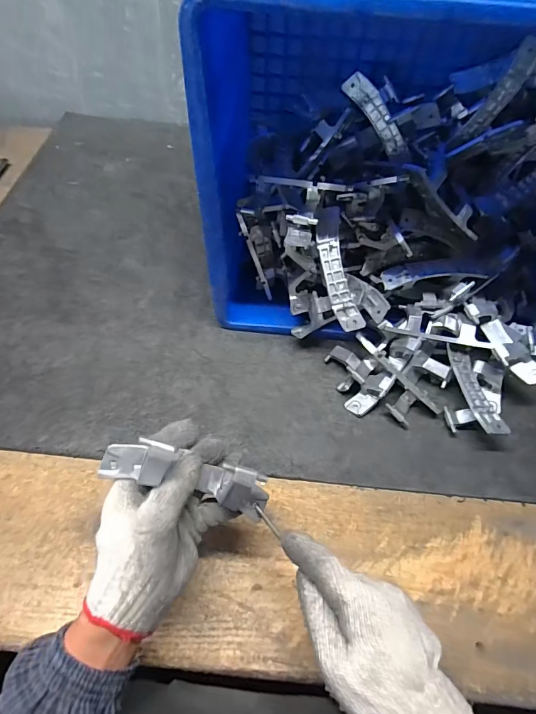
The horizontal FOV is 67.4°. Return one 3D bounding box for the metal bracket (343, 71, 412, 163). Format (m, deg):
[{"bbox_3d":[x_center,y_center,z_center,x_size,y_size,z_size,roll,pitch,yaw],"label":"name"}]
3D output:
[{"bbox_3d":[0.151,-0.320,0.544,0.022,0.025,0.129,-45,103,-26],"label":"metal bracket"}]

